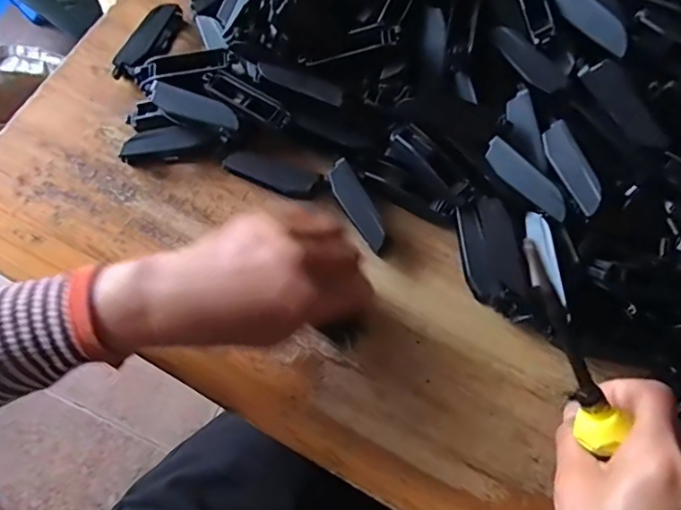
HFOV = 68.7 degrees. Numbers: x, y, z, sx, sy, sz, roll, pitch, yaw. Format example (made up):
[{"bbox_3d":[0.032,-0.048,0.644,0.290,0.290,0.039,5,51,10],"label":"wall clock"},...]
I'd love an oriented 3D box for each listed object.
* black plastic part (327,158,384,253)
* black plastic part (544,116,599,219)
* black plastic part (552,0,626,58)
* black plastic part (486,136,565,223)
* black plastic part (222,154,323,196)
[{"bbox_3d":[0.012,-0.034,0.340,0.018,0.007,0.065,-30,74,-9],"label":"black plastic part"},{"bbox_3d":[0.144,-0.056,0.311,0.019,0.010,0.067,-11,72,-4],"label":"black plastic part"},{"bbox_3d":[0.159,-0.157,0.324,0.019,0.010,0.069,-45,76,28],"label":"black plastic part"},{"bbox_3d":[0.116,-0.048,0.314,0.018,0.004,0.065,-45,70,10],"label":"black plastic part"},{"bbox_3d":[-0.047,-0.057,0.348,0.066,0.010,0.019,19,73,6],"label":"black plastic part"}]

